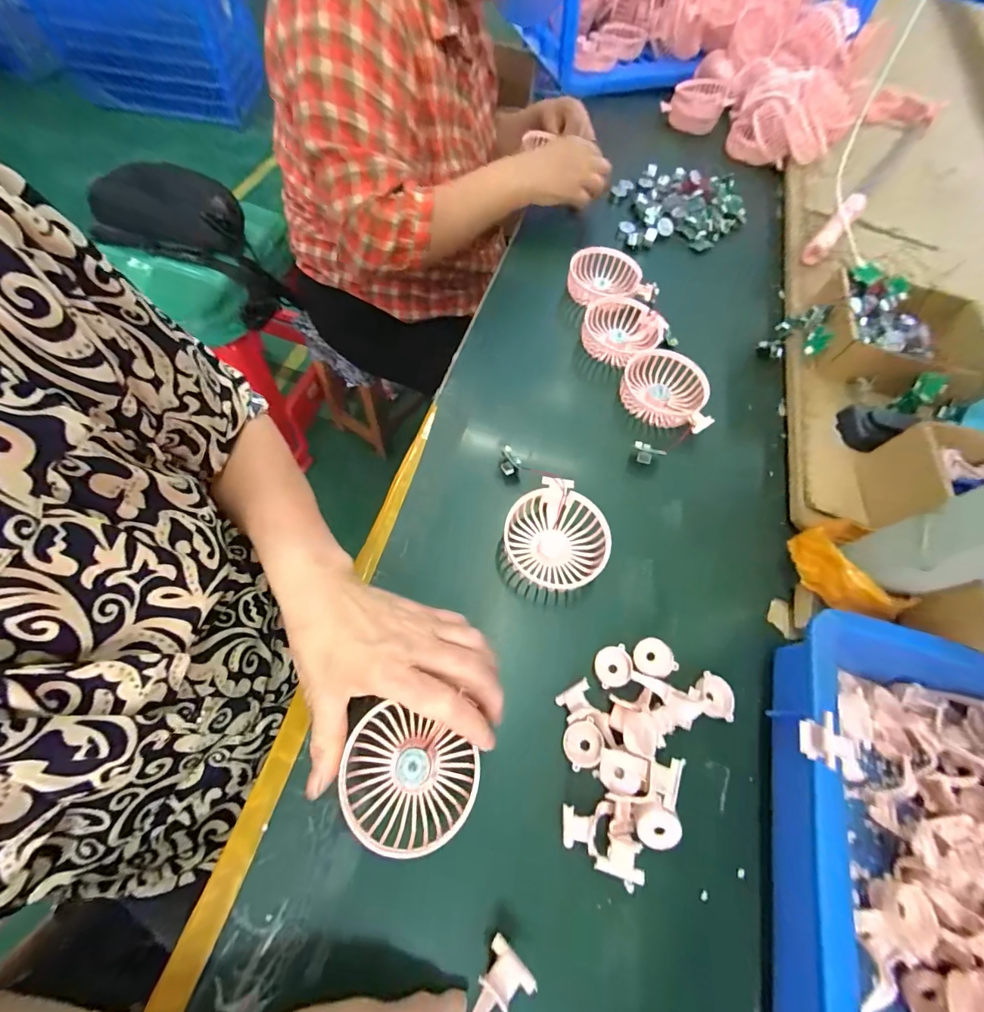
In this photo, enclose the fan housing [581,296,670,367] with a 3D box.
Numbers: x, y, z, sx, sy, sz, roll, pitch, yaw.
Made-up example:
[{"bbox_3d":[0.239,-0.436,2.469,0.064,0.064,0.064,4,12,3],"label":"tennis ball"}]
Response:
[{"bbox_3d":[0.151,-0.205,0.504,0.088,0.027,0.084,28,64,7],"label":"fan housing"}]

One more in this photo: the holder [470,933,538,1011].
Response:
[{"bbox_3d":[-0.008,0.288,0.239,0.027,0.020,0.071,36,78,13],"label":"holder"}]

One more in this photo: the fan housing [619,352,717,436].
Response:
[{"bbox_3d":[0.192,-0.125,0.473,0.097,0.033,0.081,23,63,5],"label":"fan housing"}]

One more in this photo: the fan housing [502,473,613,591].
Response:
[{"bbox_3d":[0.058,0.027,0.381,0.086,0.023,0.086,-1,79,4],"label":"fan housing"}]

